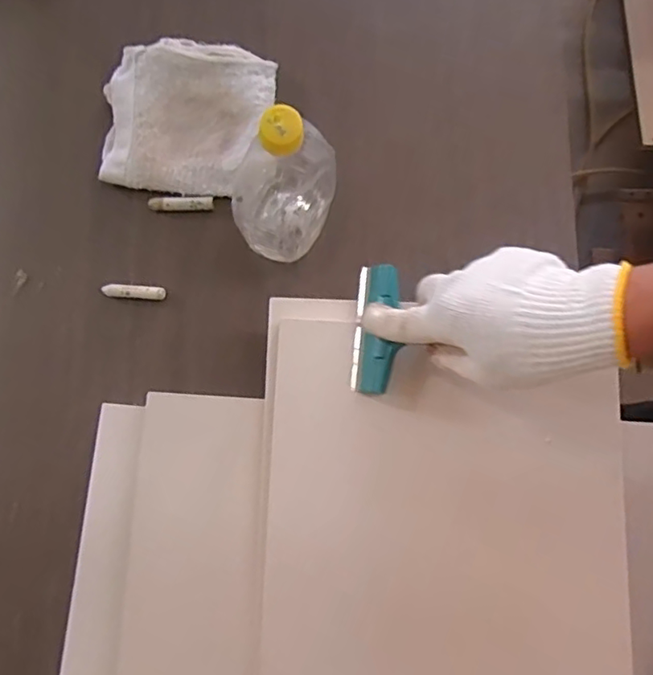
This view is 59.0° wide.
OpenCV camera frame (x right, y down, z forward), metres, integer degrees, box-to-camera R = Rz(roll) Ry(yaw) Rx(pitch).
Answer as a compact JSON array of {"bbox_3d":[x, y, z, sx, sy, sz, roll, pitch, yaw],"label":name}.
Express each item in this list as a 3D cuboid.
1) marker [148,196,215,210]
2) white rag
[{"bbox_3d":[-0.146,-0.134,0.578,0.065,0.008,0.014,-2,79,-1],"label":"marker"},{"bbox_3d":[-0.139,-0.226,0.588,0.169,0.033,0.161,8,79,1],"label":"white rag"}]

